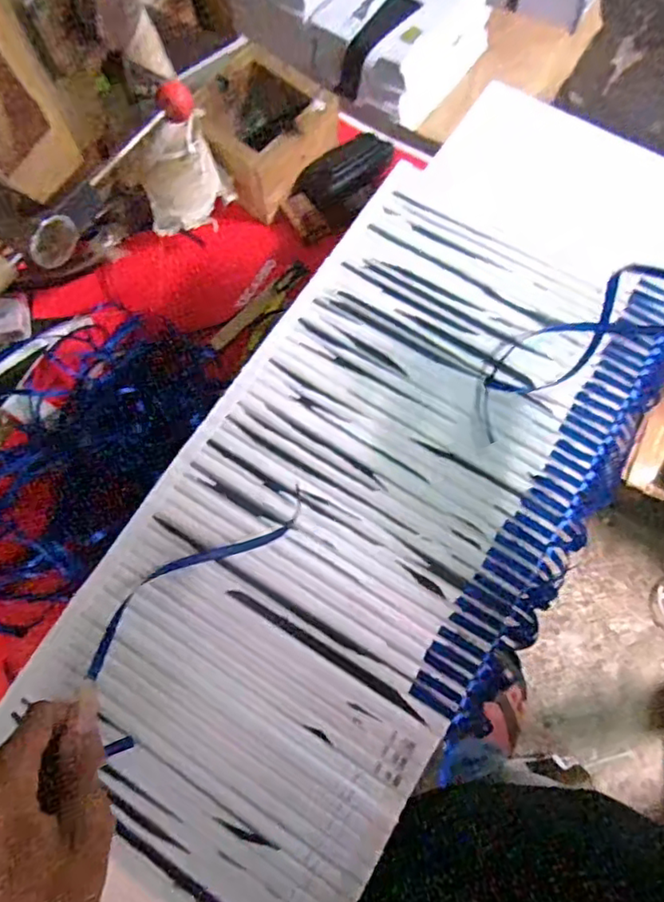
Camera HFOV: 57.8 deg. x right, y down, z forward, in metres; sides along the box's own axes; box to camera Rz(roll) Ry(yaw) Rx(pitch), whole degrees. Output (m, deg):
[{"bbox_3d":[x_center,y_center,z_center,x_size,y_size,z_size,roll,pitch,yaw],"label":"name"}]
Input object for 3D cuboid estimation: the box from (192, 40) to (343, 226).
[{"bbox_3d":[-0.073,-0.331,0.624,0.125,0.066,0.126,43,79,14],"label":"box"}]

